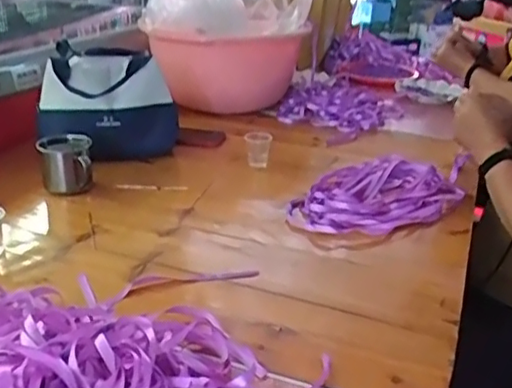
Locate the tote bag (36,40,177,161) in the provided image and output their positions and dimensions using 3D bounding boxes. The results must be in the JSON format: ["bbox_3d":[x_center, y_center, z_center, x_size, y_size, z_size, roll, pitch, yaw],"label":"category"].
[{"bbox_3d":[-0.281,-0.165,1.163,0.255,0.197,0.126,-4,24,-13],"label":"tote bag"}]

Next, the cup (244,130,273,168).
[{"bbox_3d":[0.005,-0.088,1.173,0.051,0.064,0.045,2,23,0],"label":"cup"}]

